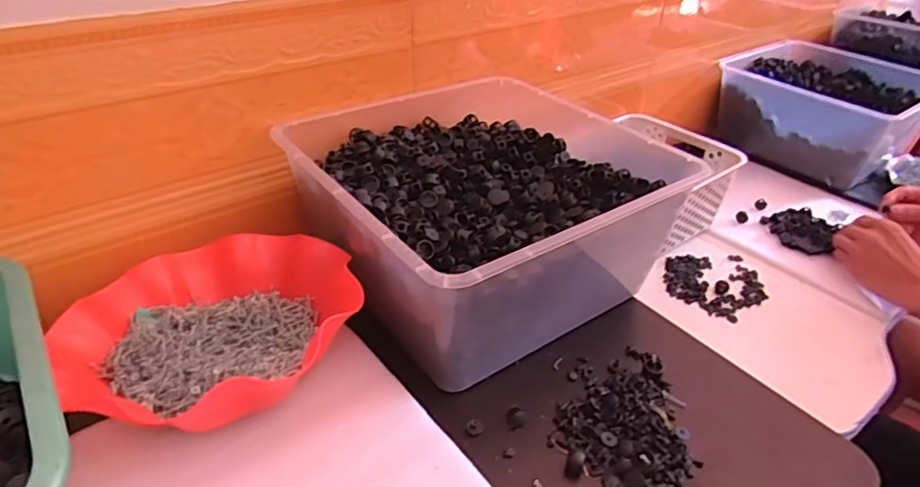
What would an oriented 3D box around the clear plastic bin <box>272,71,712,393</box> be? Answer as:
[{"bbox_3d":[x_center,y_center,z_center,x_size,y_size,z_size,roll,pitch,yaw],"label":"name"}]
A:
[{"bbox_3d":[0.013,-0.045,0.565,0.291,0.132,0.307,-22,42,-30],"label":"clear plastic bin"}]

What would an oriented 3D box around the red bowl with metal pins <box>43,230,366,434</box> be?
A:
[{"bbox_3d":[-0.193,0.057,0.461,0.222,0.064,0.196,14,38,12],"label":"red bowl with metal pins"}]

